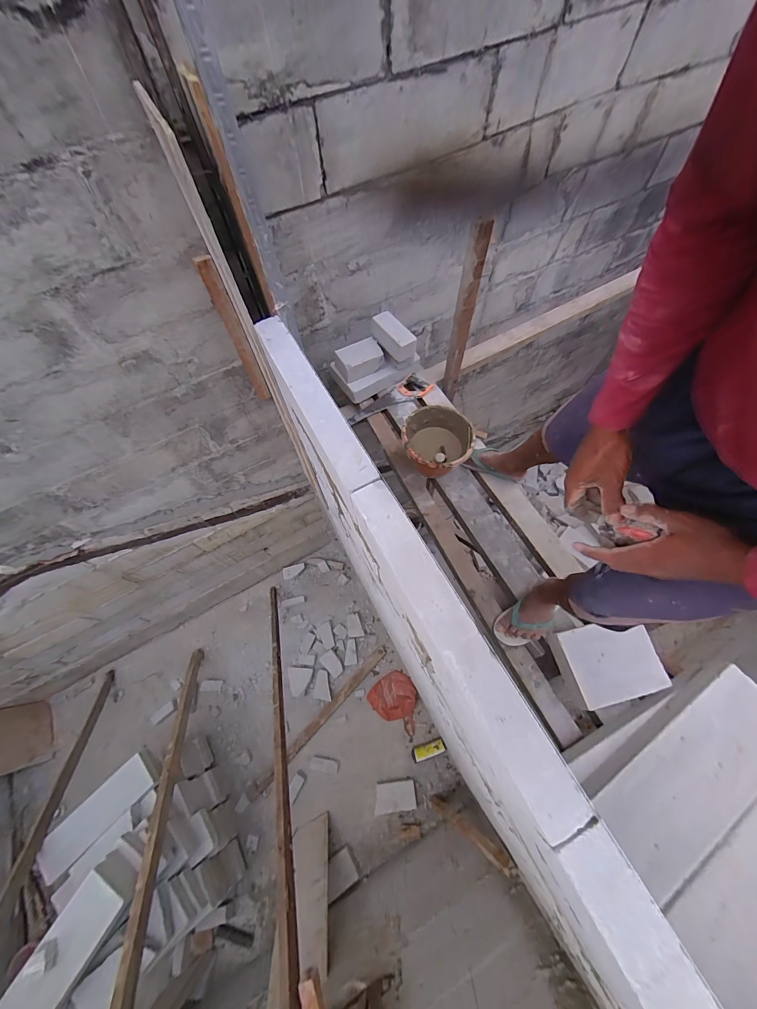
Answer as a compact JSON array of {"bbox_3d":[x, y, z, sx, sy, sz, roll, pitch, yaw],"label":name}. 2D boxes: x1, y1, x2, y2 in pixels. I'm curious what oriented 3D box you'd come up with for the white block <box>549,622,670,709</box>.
[{"bbox_3d":[0.667,0.457,0.993,0.252,0.073,0.198,-12,64,-3],"label":"white block"}]

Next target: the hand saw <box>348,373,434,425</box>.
[{"bbox_3d":[0.052,-0.444,1.440,0.388,0.023,0.105,-33,67,-13],"label":"hand saw"}]

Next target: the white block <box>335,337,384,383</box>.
[{"bbox_3d":[-0.078,-0.593,1.383,0.189,0.069,0.135,-27,66,-10],"label":"white block"}]

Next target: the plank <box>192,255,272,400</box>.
[{"bbox_3d":[-0.518,-0.611,1.268,0.059,0.579,0.023,-19,65,-6],"label":"plank"}]

